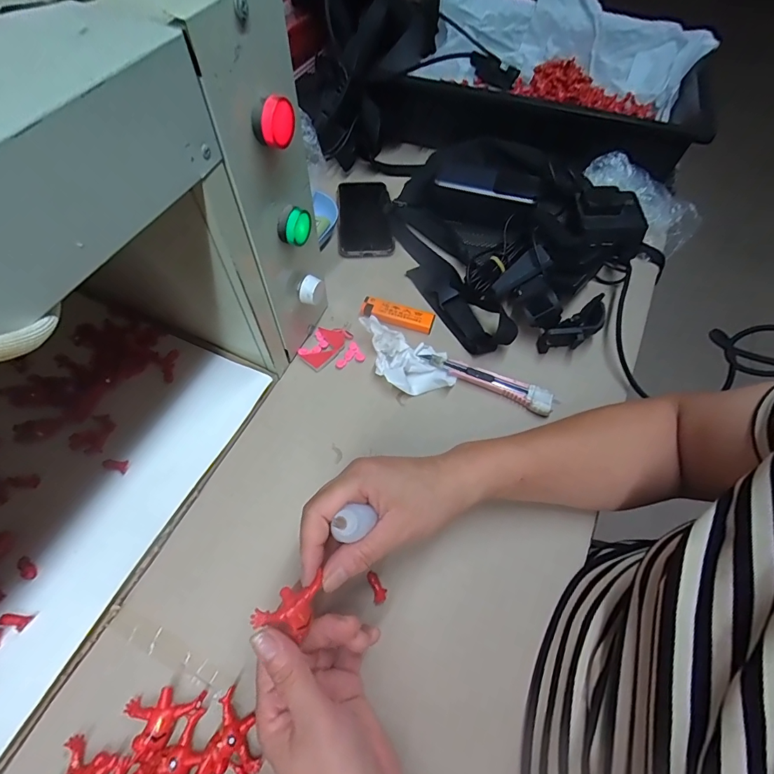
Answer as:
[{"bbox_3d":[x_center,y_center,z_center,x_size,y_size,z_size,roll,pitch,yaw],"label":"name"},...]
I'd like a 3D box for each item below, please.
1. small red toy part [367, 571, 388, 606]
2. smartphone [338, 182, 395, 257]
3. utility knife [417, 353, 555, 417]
[{"bbox_3d":[-0.007,0.157,0.324,0.011,0.004,0.024,-15,63,-13],"label":"small red toy part"},{"bbox_3d":[-0.029,-0.226,0.541,0.068,0.015,0.143,-1,61,-5],"label":"smartphone"},{"bbox_3d":[0.100,-0.009,0.417,0.135,0.016,0.022,26,62,10],"label":"utility knife"}]

